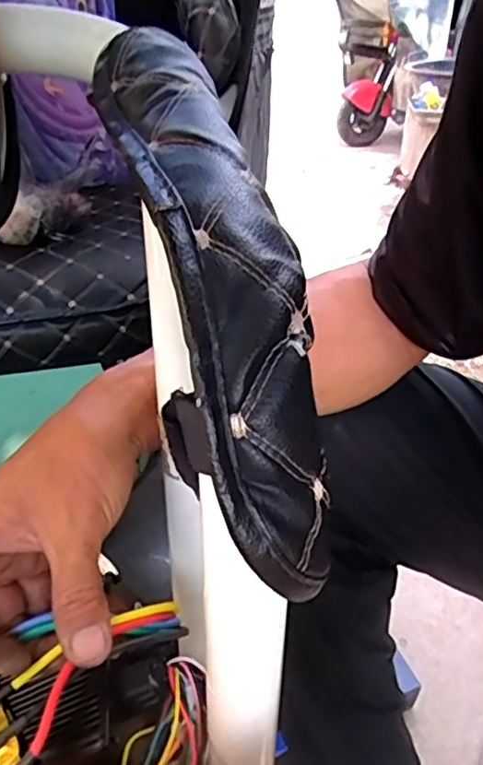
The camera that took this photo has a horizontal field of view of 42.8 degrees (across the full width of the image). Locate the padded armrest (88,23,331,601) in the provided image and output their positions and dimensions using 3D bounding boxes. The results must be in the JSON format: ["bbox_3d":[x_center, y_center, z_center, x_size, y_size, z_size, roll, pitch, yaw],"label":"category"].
[{"bbox_3d":[-0.015,-0.050,0.230,0.044,0.056,0.244,-10,66,-16],"label":"padded armrest"}]

